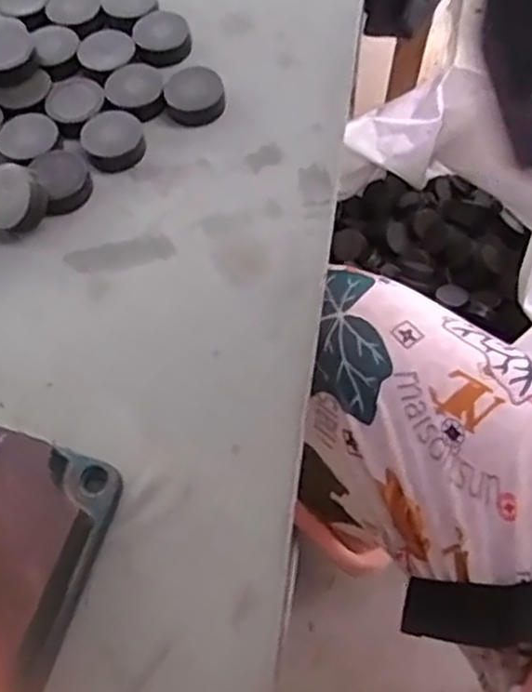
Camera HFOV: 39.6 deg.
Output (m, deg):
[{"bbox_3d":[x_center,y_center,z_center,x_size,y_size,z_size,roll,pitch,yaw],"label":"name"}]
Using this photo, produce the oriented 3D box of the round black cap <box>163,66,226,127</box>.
[{"bbox_3d":[-0.040,-0.139,0.411,0.033,0.012,0.034,-1,63,1],"label":"round black cap"}]

